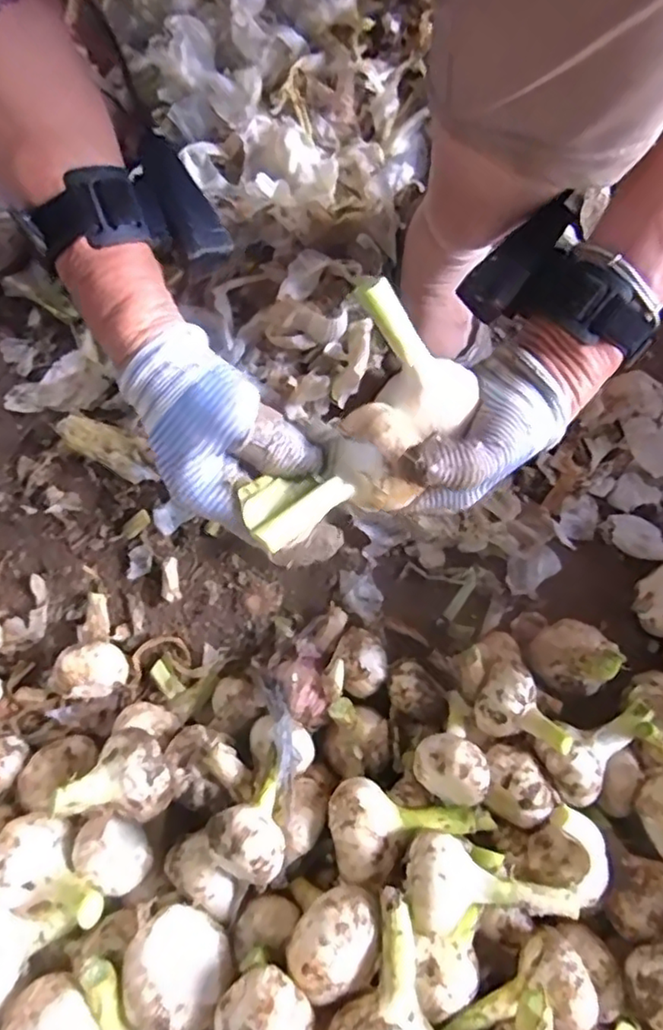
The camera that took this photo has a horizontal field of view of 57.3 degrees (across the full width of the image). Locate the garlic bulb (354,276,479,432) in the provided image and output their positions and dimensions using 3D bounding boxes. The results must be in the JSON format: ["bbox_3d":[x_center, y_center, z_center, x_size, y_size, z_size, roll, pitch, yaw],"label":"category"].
[{"bbox_3d":[0.038,-0.089,0.331,0.045,0.043,0.084,-42,118,-7],"label":"garlic bulb"}]

